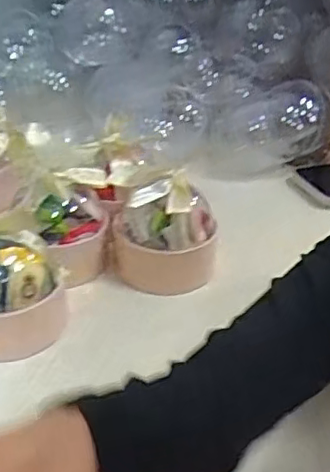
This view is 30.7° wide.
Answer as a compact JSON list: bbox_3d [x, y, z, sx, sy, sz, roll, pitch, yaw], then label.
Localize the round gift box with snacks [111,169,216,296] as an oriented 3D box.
[{"bbox_3d":[0.001,-0.007,0.489,0.087,0.082,0.073,3,33,3],"label":"round gift box with snacks"}]

